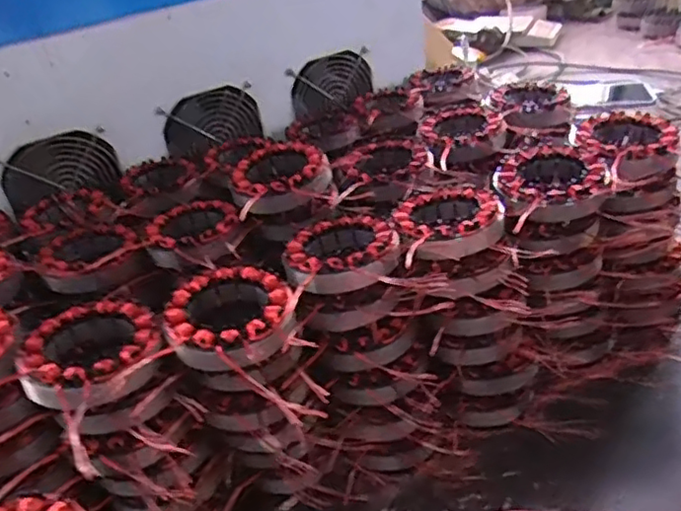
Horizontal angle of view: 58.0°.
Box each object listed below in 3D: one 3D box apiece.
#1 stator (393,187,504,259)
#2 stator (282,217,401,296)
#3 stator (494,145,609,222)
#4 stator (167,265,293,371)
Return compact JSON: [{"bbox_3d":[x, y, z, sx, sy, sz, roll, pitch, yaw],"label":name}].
[{"bbox_3d":[0.087,-0.025,0.492,0.083,0.032,0.085,-7,31,4],"label":"stator"},{"bbox_3d":[0.002,0.001,0.472,0.086,0.035,0.089,-8,31,2],"label":"stator"},{"bbox_3d":[0.176,-0.055,0.517,0.084,0.042,0.087,0,32,15],"label":"stator"},{"bbox_3d":[-0.073,0.047,0.423,0.082,0.033,0.091,-11,31,-3],"label":"stator"}]

